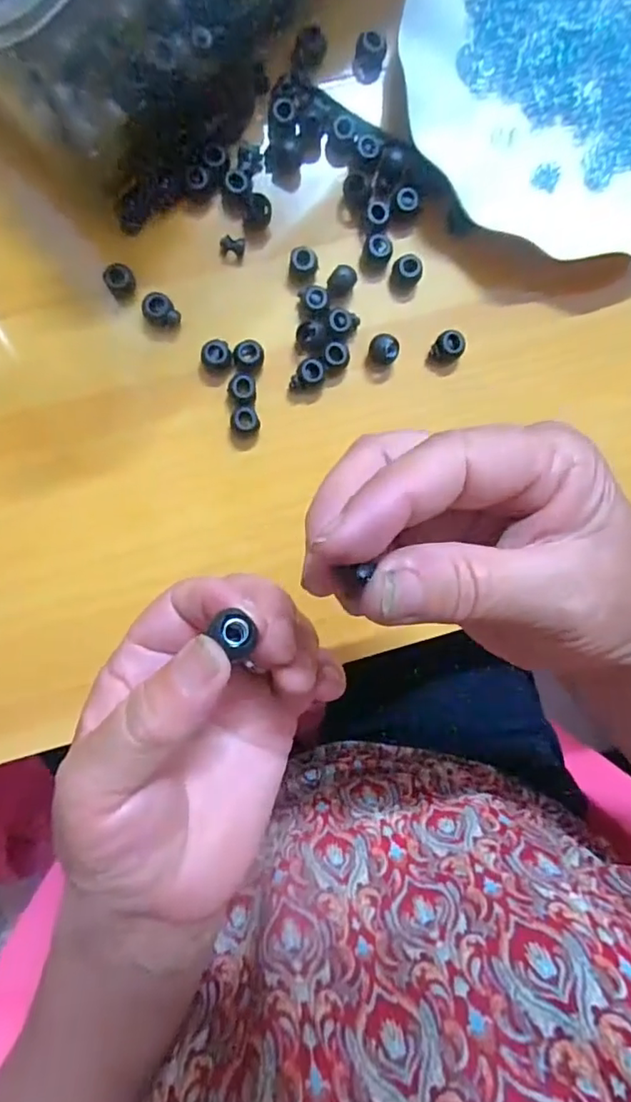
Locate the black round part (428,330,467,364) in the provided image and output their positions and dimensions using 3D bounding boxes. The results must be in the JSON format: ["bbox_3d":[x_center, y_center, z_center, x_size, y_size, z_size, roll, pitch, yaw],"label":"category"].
[{"bbox_3d":[0.072,-0.110,0.306,0.016,0.012,0.014,12,91,-6],"label":"black round part"}]

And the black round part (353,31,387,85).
[{"bbox_3d":[0.028,-0.258,0.297,0.015,0.016,0.014,0,92,-6],"label":"black round part"}]

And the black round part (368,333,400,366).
[{"bbox_3d":[0.036,-0.107,0.303,0.016,0.012,0.013,40,88,-6],"label":"black round part"}]

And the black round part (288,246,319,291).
[{"bbox_3d":[-0.006,-0.147,0.296,0.015,0.012,0.016,0,92,-6],"label":"black round part"}]

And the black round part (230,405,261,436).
[{"bbox_3d":[-0.037,-0.068,0.298,0.015,0.011,0.014,0,92,-6],"label":"black round part"}]

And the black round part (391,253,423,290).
[{"bbox_3d":[0.049,-0.148,0.301,0.014,0.012,0.014,0,92,-6],"label":"black round part"}]

